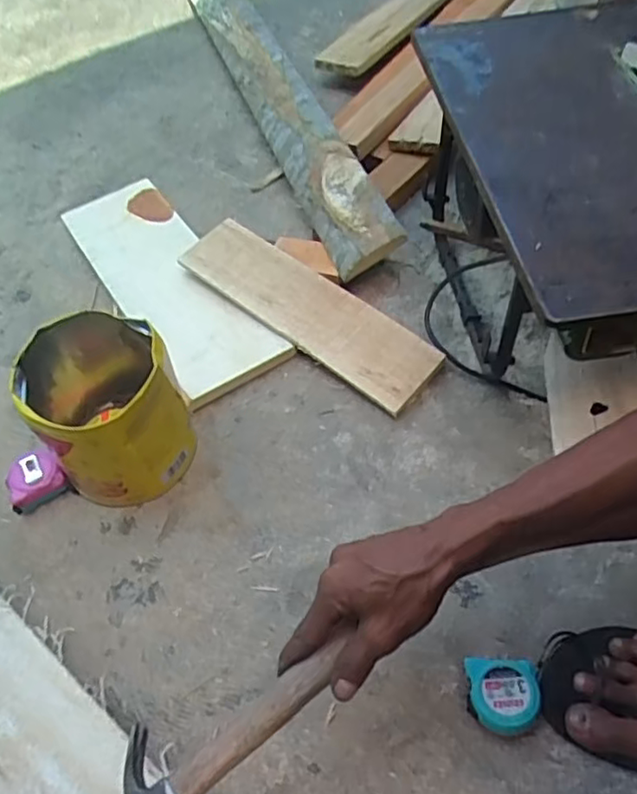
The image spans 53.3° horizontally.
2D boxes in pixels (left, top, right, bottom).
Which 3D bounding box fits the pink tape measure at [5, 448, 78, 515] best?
[{"bbox_3d":[-0.314,0.091,0.712,0.064,0.037,0.056,-23,58,-13],"label":"pink tape measure"}]

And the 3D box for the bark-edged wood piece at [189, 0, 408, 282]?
[{"bbox_3d":[-0.083,-0.543,1.101,0.097,0.066,0.982,-17,57,-9],"label":"bark-edged wood piece"}]

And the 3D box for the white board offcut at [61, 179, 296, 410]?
[{"bbox_3d":[-0.211,-0.163,0.884,0.142,0.031,0.426,-30,60,-17],"label":"white board offcut"}]

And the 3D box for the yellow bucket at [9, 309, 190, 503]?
[{"bbox_3d":[-0.221,0.019,0.682,0.139,0.164,0.149,-1,56,2],"label":"yellow bucket"}]

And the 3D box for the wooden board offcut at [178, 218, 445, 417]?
[{"bbox_3d":[-0.018,-0.118,0.809,0.366,0.014,0.102,36,73,20],"label":"wooden board offcut"}]

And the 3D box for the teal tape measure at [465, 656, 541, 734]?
[{"bbox_3d":[0.155,0.256,0.546,0.064,0.037,0.060,3,56,5],"label":"teal tape measure"}]

